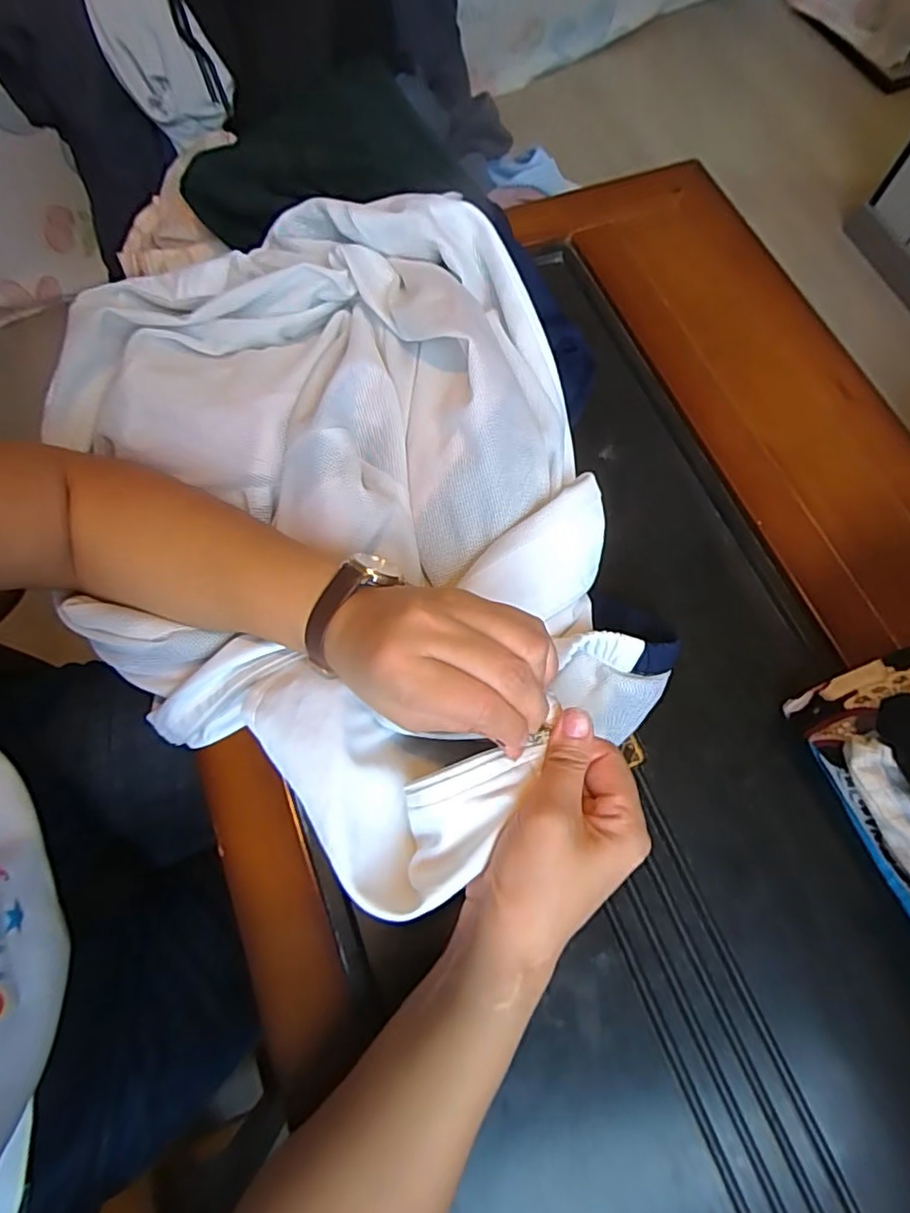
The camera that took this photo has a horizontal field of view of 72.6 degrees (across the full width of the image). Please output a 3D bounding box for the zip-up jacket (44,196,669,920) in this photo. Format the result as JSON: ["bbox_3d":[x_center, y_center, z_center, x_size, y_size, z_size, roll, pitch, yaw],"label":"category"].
[{"bbox_3d":[-0.071,-0.062,0.397,0.327,0.078,0.459,-15,70,-7],"label":"zip-up jacket"}]

